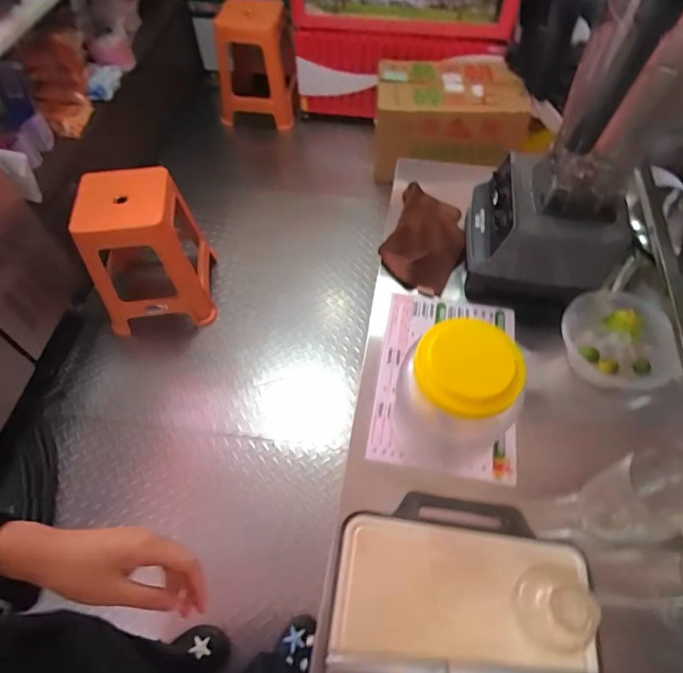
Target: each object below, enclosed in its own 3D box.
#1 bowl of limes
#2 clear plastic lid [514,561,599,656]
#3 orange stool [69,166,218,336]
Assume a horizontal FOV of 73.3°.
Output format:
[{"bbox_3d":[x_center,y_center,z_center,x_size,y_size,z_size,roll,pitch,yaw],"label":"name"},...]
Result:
[{"bbox_3d":[0.420,0.008,0.693,0.137,0.059,0.161,-11,59,-6],"label":"bowl of limes"},{"bbox_3d":[0.235,0.294,0.500,0.074,0.064,0.085,0,58,1],"label":"clear plastic lid"},{"bbox_3d":[-0.662,-0.306,1.597,0.355,0.472,0.386,-4,58,-2],"label":"orange stool"}]

